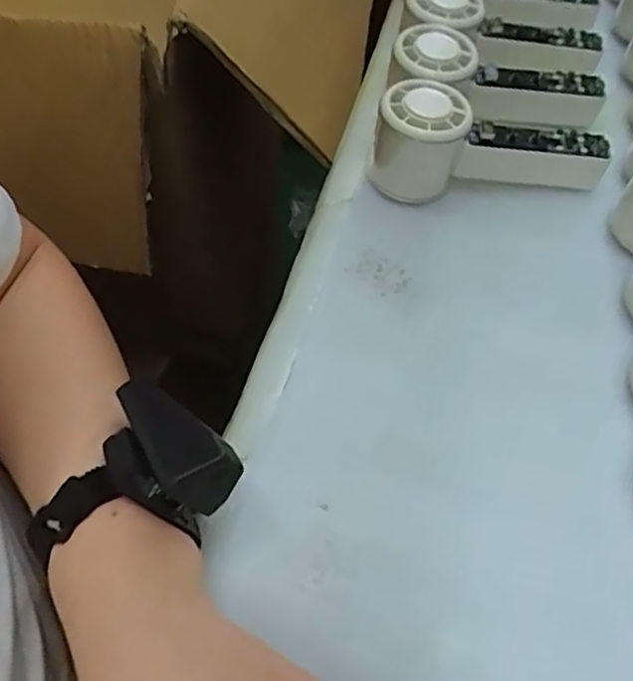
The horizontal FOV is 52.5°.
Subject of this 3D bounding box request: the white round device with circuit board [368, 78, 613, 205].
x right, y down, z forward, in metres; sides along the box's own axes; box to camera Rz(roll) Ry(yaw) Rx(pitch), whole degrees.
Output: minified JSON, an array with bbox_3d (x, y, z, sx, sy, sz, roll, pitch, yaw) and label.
[{"bbox_3d":[0.108,-0.117,0.411,0.146,0.070,0.052,8,56,-7],"label":"white round device with circuit board"}]

